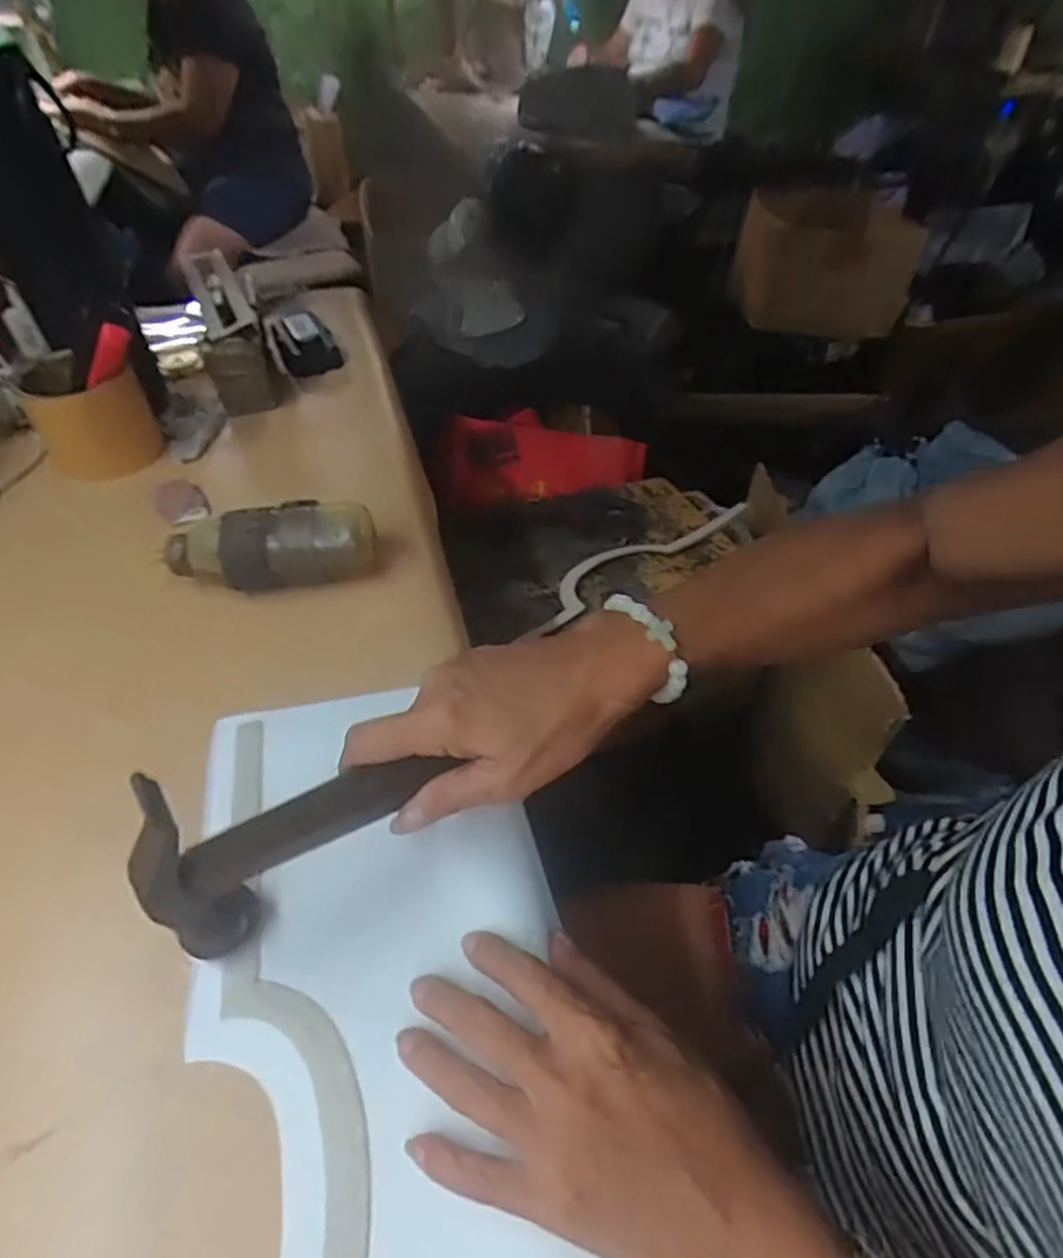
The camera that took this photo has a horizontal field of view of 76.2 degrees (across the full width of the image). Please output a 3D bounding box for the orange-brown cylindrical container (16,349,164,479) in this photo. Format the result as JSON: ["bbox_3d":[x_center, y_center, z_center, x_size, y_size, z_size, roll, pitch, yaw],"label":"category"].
[{"bbox_3d":[-0.338,-0.168,0.523,0.079,0.062,0.069,-24,51,-20],"label":"orange-brown cylindrical container"}]

